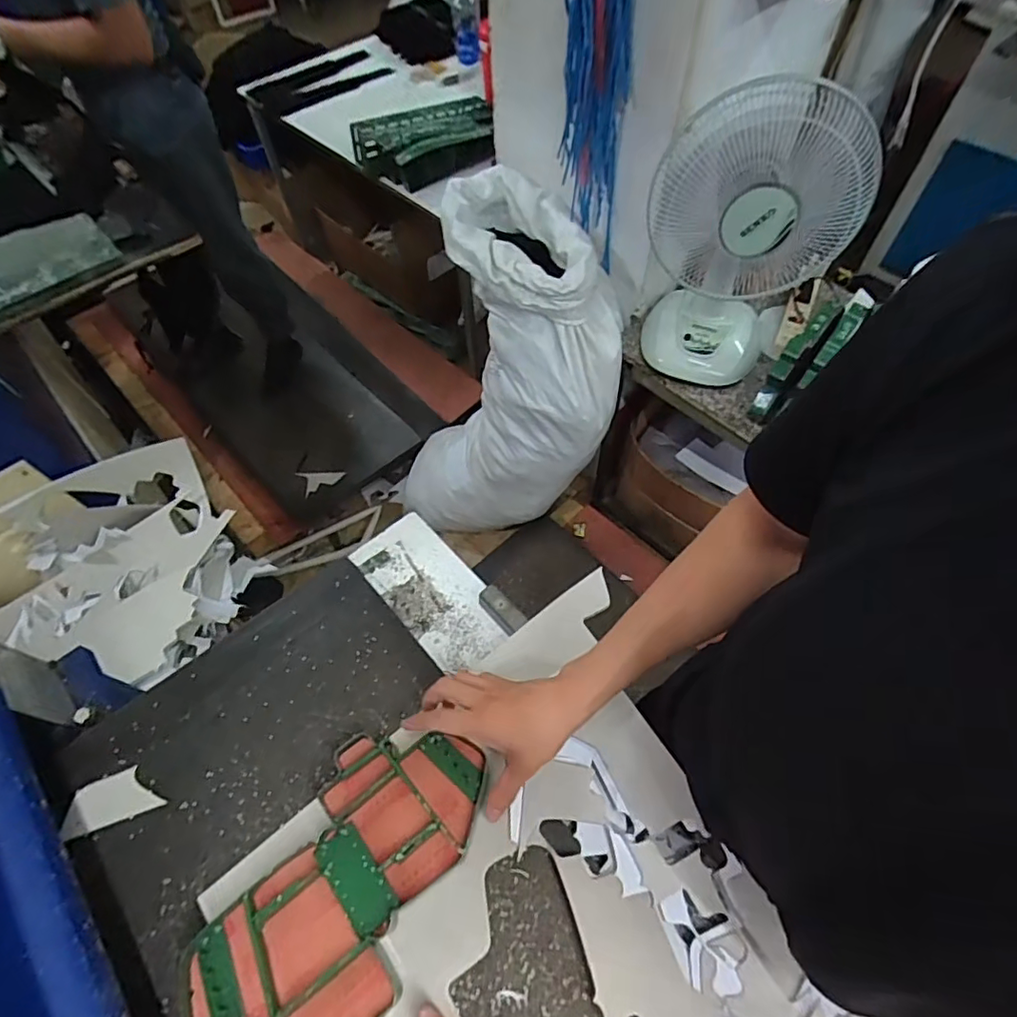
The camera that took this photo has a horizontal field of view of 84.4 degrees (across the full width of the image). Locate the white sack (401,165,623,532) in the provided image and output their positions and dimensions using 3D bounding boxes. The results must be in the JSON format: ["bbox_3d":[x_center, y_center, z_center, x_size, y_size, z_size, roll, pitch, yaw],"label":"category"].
[{"bbox_3d":[-0.027,-0.338,1.507,0.595,0.813,0.484,6,61,4],"label":"white sack"}]

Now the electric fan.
[{"bbox_3d":[0.464,-0.515,1.100,0.324,0.518,0.303,27,64,15],"label":"electric fan"}]

